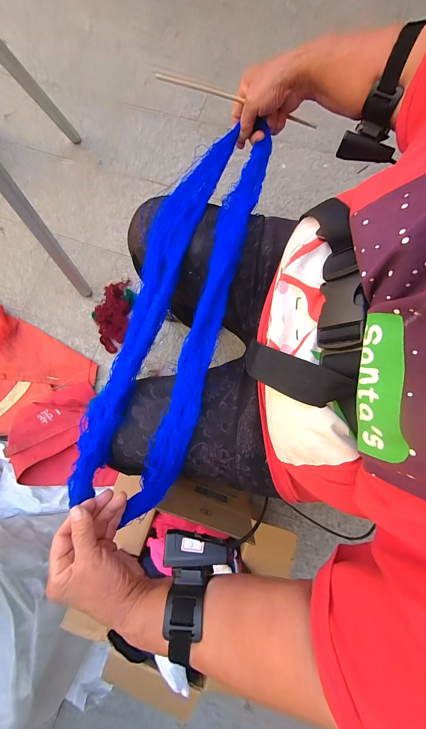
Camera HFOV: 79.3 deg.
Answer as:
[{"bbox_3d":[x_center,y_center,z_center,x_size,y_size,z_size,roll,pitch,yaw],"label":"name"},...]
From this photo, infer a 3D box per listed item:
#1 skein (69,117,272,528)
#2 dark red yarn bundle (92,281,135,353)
[{"bbox_3d":[-0.052,-0.067,0.364,0.136,0.063,0.545,16,81,3],"label":"skein"},{"bbox_3d":[-0.330,-0.166,0.844,0.130,0.056,0.245,3,80,3],"label":"dark red yarn bundle"}]

